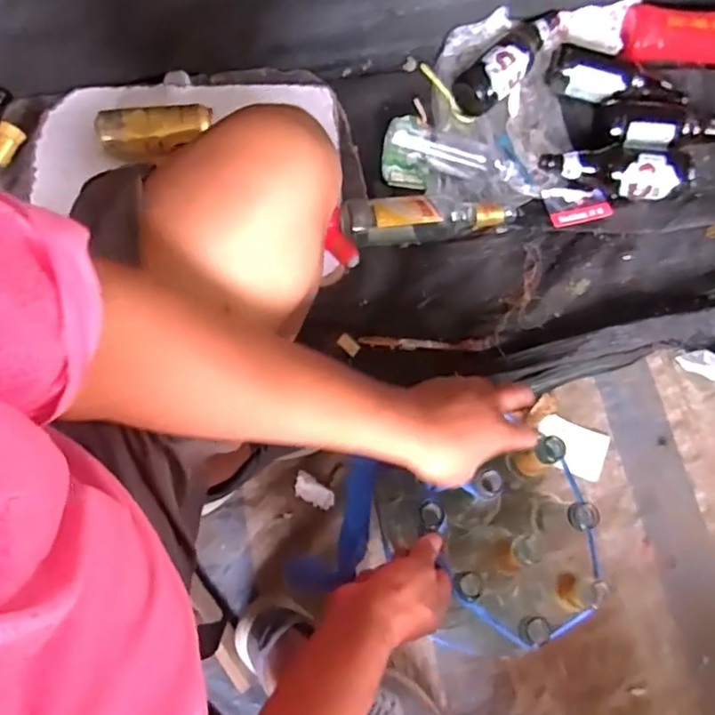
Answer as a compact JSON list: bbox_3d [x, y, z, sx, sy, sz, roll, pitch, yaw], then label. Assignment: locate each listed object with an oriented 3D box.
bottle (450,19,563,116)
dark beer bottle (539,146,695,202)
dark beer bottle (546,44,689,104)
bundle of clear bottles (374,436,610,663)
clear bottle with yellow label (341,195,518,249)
[{"bbox_3d":[0.252,-0.483,1.029,0.226,0.064,0.068,-42,79,-12],"label":"bottle"},{"bbox_3d":[0.406,-0.295,0.988,0.225,0.059,0.069,7,74,0],"label":"dark beer bottle"},{"bbox_3d":[0.423,-0.446,1.028,0.216,0.064,0.063,24,75,5],"label":"dark beer bottle"},{"bbox_3d":[0.138,0.201,0.686,0.193,0.211,0.189,-7,74,-4],"label":"bundle of clear bottles"},{"bbox_3d":[0.110,-0.220,0.967,0.267,0.070,0.069,-13,75,-5],"label":"clear bottle with yellow label"}]

